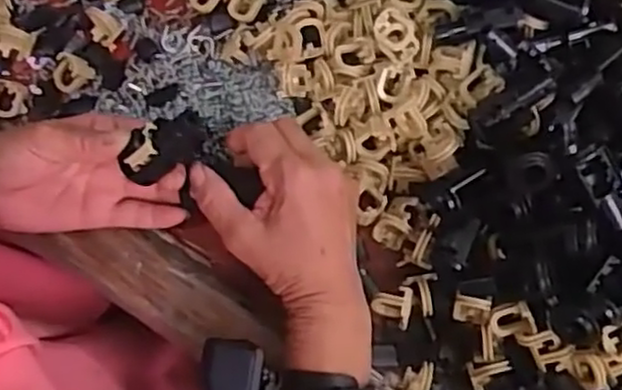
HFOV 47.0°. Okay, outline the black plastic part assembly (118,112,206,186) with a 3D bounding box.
[{"bbox_3d":[-0.079,-0.027,0.394,0.046,0.023,0.018,-33,48,15],"label":"black plastic part assembly"}]

